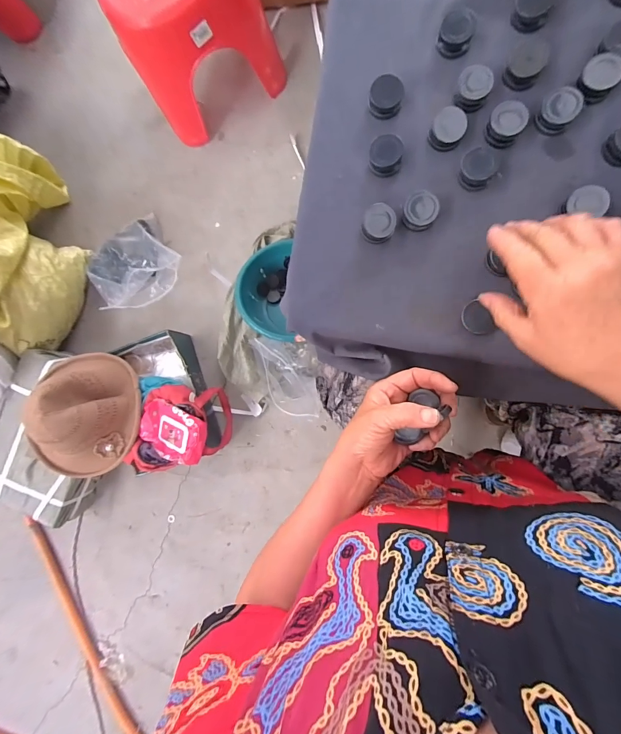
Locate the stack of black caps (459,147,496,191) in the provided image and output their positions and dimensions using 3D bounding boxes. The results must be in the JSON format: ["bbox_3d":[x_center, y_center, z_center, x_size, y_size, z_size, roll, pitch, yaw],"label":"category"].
[{"bbox_3d":[0.160,-0.191,0.332,0.031,0.019,0.028,26,91,7],"label":"stack of black caps"}]

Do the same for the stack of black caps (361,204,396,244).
[{"bbox_3d":[0.070,-0.146,0.349,0.032,0.014,0.035,15,90,8],"label":"stack of black caps"}]

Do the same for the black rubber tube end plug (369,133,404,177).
[{"bbox_3d":[0.076,-0.212,0.346,0.032,0.023,0.031,0,88,7],"label":"black rubber tube end plug"}]

